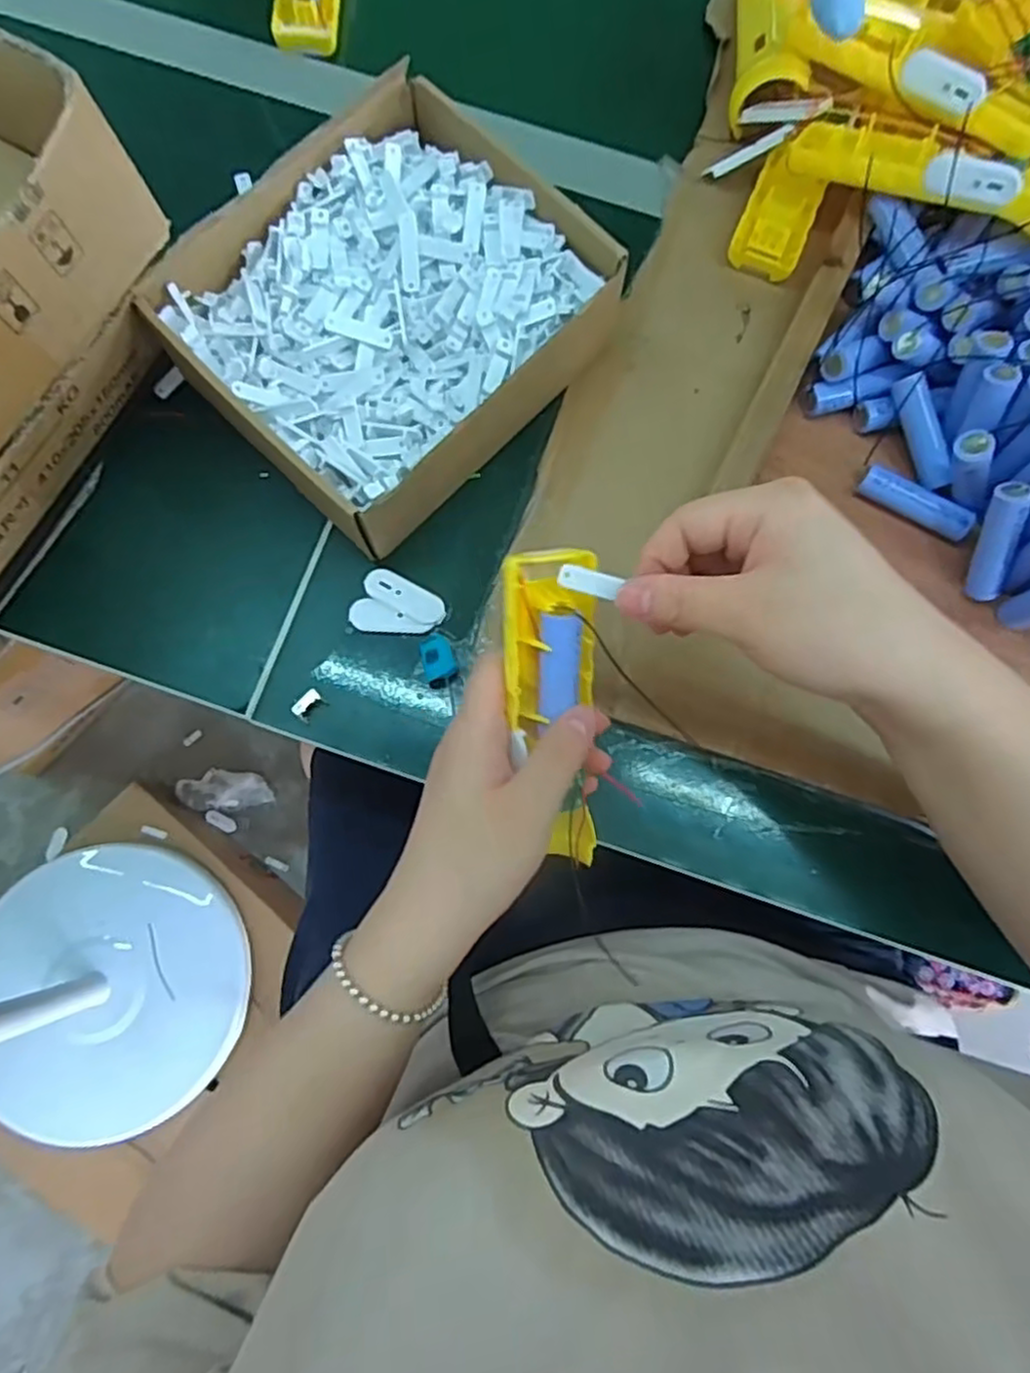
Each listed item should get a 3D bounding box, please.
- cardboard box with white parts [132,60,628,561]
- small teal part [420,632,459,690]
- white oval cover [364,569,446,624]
[{"bbox_3d":[-0.070,-0.210,0.415,0.186,0.068,0.219,40,79,7],"label":"cardboard box with white parts"},{"bbox_3d":[-0.043,-0.015,0.407,0.018,0.020,0.027,-18,78,-5],"label":"small teal part"},{"bbox_3d":[-0.064,-0.053,0.417,0.048,0.005,0.019,26,78,5],"label":"white oval cover"}]

